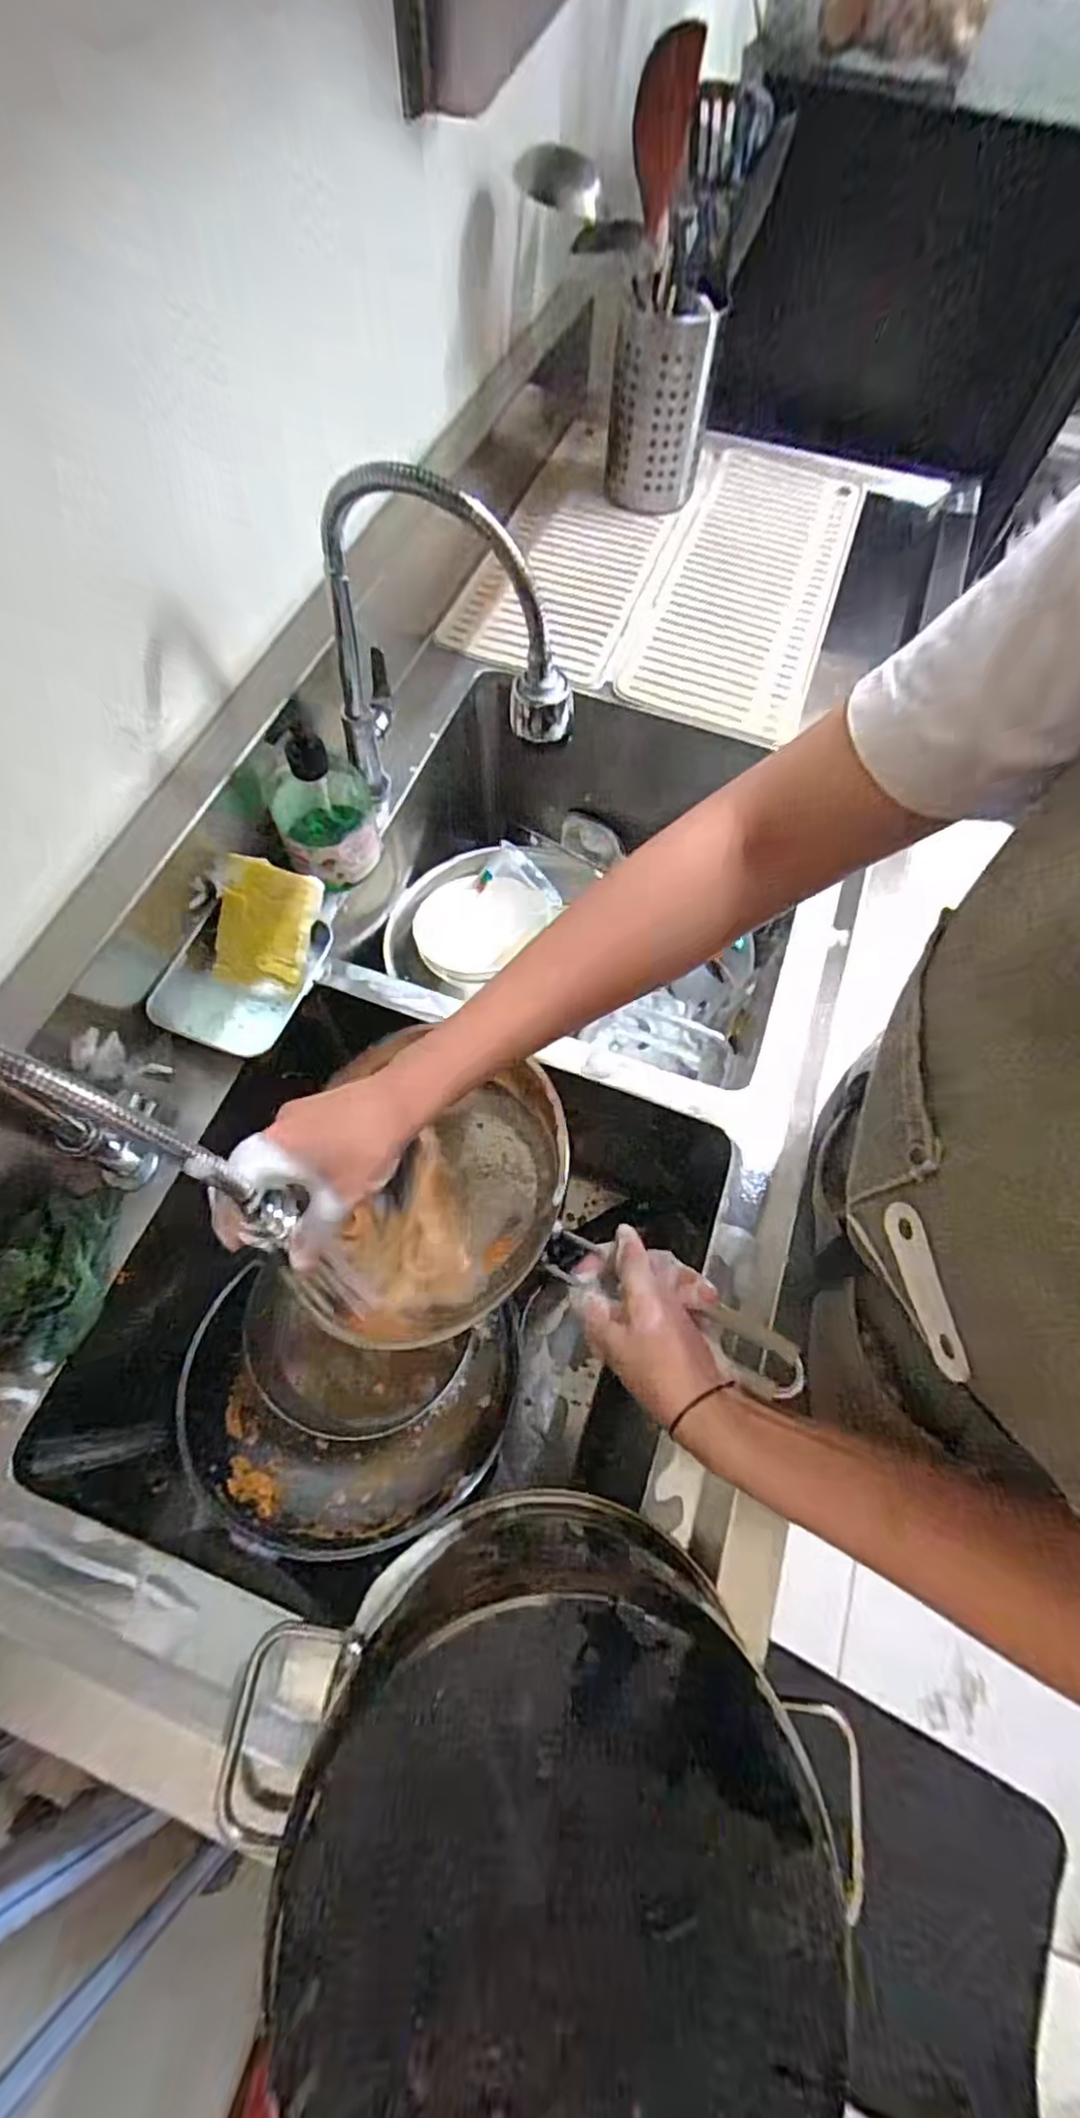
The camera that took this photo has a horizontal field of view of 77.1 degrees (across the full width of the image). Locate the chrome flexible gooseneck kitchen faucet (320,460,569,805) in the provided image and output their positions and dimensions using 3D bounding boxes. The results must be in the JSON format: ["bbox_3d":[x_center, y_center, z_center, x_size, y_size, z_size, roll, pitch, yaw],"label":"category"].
[{"bbox_3d":[-0.078,-0.306,0.529,0.207,0.266,0.075,31,69,11],"label":"chrome flexible gooseneck kitchen faucet"}]

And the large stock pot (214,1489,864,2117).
[{"bbox_3d":[0.006,0.353,0.329,0.227,0.147,0.226,1,66,-2],"label":"large stock pot"}]

